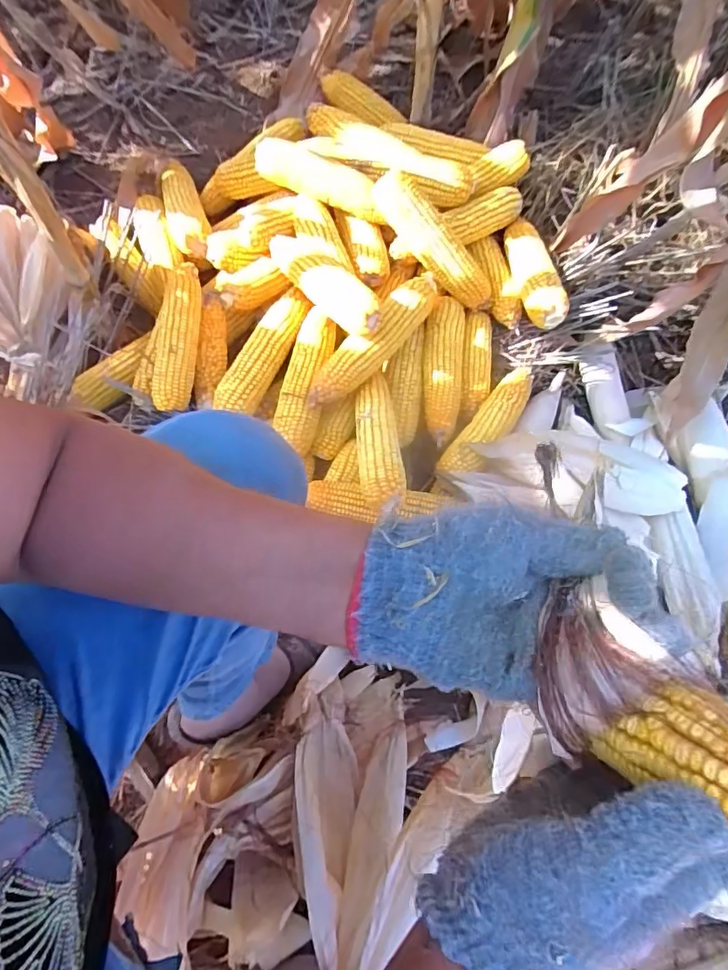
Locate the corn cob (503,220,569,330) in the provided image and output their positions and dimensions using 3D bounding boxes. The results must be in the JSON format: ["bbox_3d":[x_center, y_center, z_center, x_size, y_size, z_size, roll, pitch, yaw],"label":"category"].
[{"bbox_3d":[0.252,-0.315,0.783,0.057,0.050,0.195,-5,65,-3],"label":"corn cob"}]

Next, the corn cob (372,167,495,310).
[{"bbox_3d":[0.099,-0.342,0.756,0.226,0.068,0.052,41,66,-22],"label":"corn cob"}]

